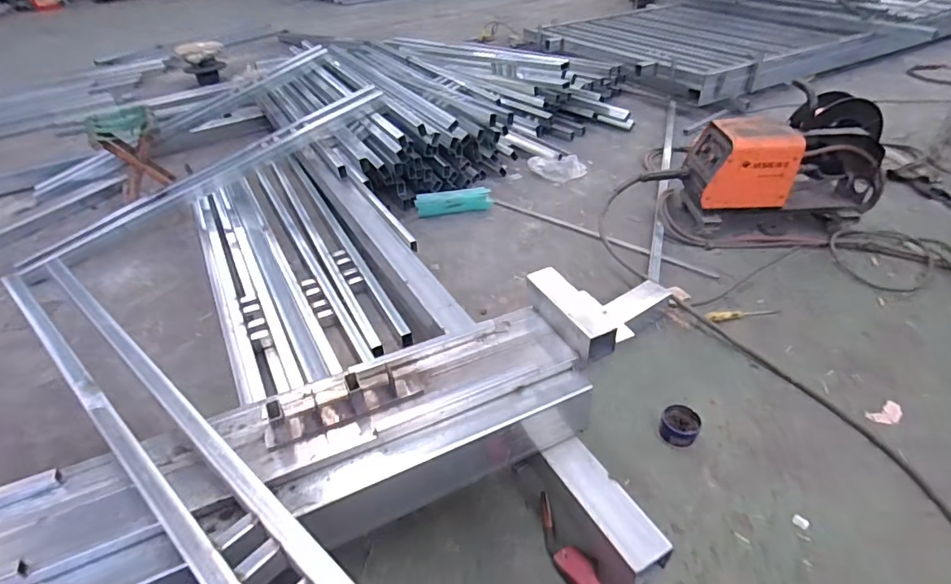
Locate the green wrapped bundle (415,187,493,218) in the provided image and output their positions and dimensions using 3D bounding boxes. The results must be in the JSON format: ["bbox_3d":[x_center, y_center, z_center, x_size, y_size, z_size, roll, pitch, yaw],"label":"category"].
[{"bbox_3d":[-0.074,-0.319,1.784,0.274,0.087,0.058,-8,42,-6],"label":"green wrapped bundle"}]

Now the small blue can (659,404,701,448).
[{"bbox_3d":[0.435,0.284,1.071,0.077,0.044,0.083,-2,42,1],"label":"small blue can"}]

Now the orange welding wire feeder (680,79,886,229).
[{"bbox_3d":[0.906,-0.370,1.493,0.519,0.354,0.214,3,42,7],"label":"orange welding wire feeder"}]

